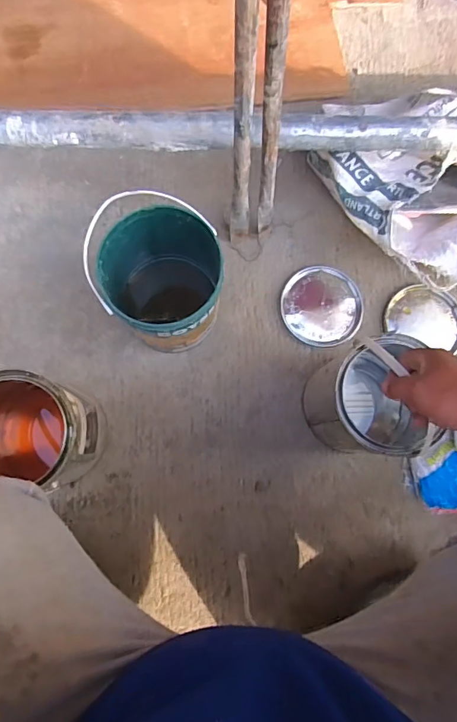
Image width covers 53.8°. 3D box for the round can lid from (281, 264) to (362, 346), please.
[{"bbox_3d":[0.173,-0.100,0.827,0.147,0.004,0.144,1,81,-3],"label":"round can lid"}]

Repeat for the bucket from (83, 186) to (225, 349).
[{"bbox_3d":[-0.098,-0.115,0.712,0.174,0.212,0.170,1,81,-3],"label":"bucket"}]

